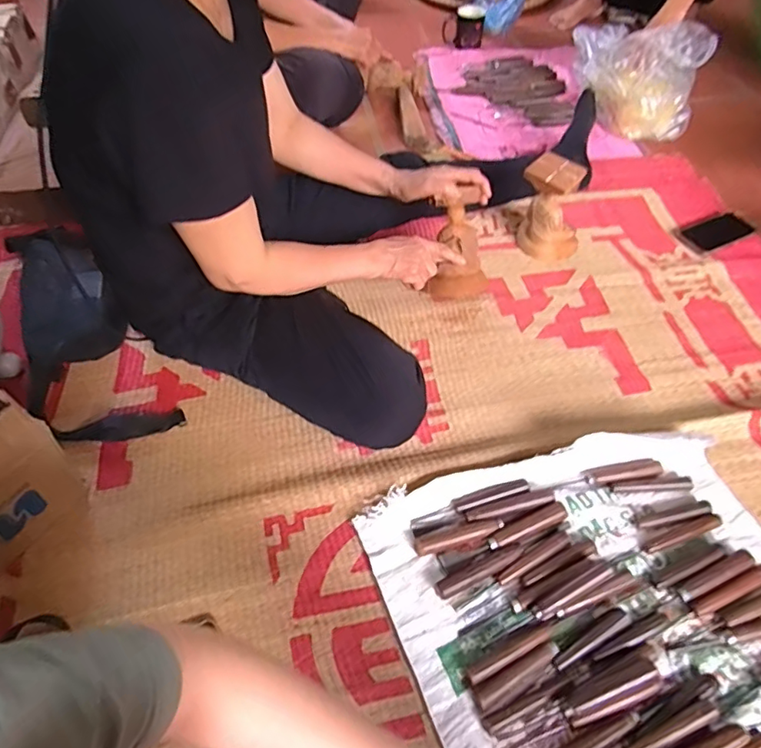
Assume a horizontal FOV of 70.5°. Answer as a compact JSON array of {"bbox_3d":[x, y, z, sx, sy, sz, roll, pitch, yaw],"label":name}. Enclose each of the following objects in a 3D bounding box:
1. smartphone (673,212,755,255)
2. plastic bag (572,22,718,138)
[{"bbox_3d":[0.651,-0.281,1.052,0.141,0.010,0.079,-20,54,-14],"label":"smartphone"},{"bbox_3d":[0.598,-0.704,1.273,0.308,0.183,0.213,17,55,14],"label":"plastic bag"}]

